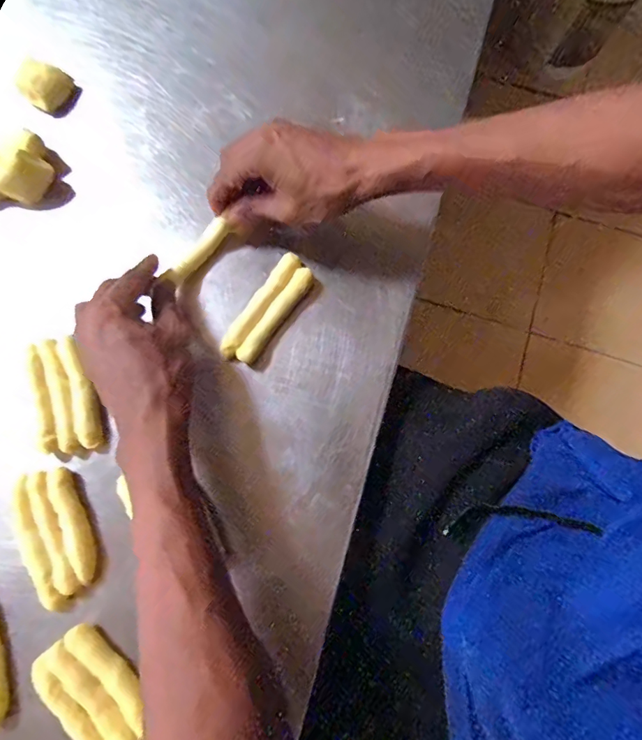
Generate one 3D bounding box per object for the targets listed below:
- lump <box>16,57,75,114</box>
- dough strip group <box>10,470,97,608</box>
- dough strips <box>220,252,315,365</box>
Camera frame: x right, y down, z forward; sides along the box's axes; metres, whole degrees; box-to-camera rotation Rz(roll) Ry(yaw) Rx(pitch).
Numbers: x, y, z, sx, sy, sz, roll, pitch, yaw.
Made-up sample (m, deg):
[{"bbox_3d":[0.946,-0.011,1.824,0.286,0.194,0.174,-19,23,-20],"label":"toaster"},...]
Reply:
[{"bbox_3d":[-0.271,-0.278,0.445,0.039,0.028,0.042,0,79,-1],"label":"lump"},{"bbox_3d":[-0.216,0.133,0.368,0.047,0.017,0.101,-22,80,-5],"label":"dough strip group"},{"bbox_3d":[-0.048,-0.053,0.407,0.034,0.016,0.106,35,81,6],"label":"dough strips"}]

